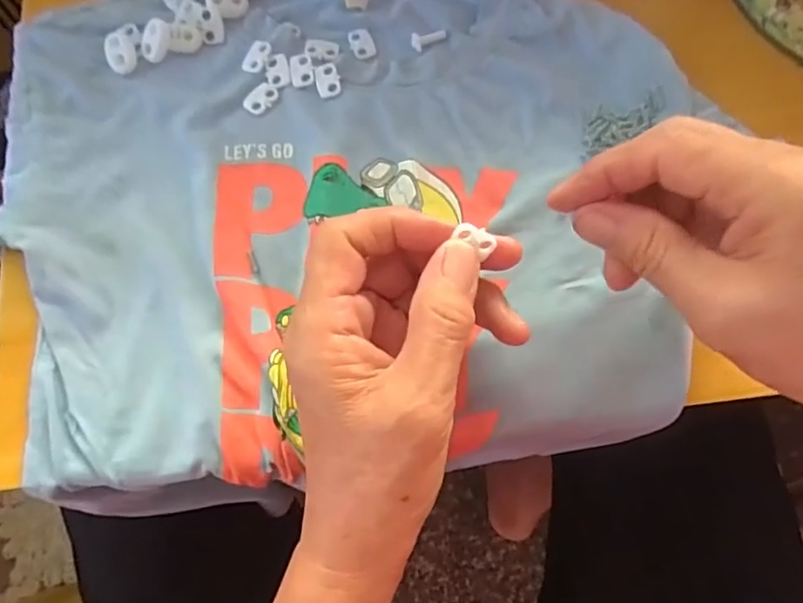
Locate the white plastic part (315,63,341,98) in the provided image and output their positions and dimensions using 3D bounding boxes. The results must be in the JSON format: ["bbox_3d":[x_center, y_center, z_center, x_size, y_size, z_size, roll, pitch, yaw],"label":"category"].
[{"bbox_3d":[-0.039,-0.118,0.305,0.012,0.004,0.020,-12,74,-4],"label":"white plastic part"}]

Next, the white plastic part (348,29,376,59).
[{"bbox_3d":[-0.022,-0.142,0.314,0.013,0.004,0.020,-19,74,-6],"label":"white plastic part"}]

